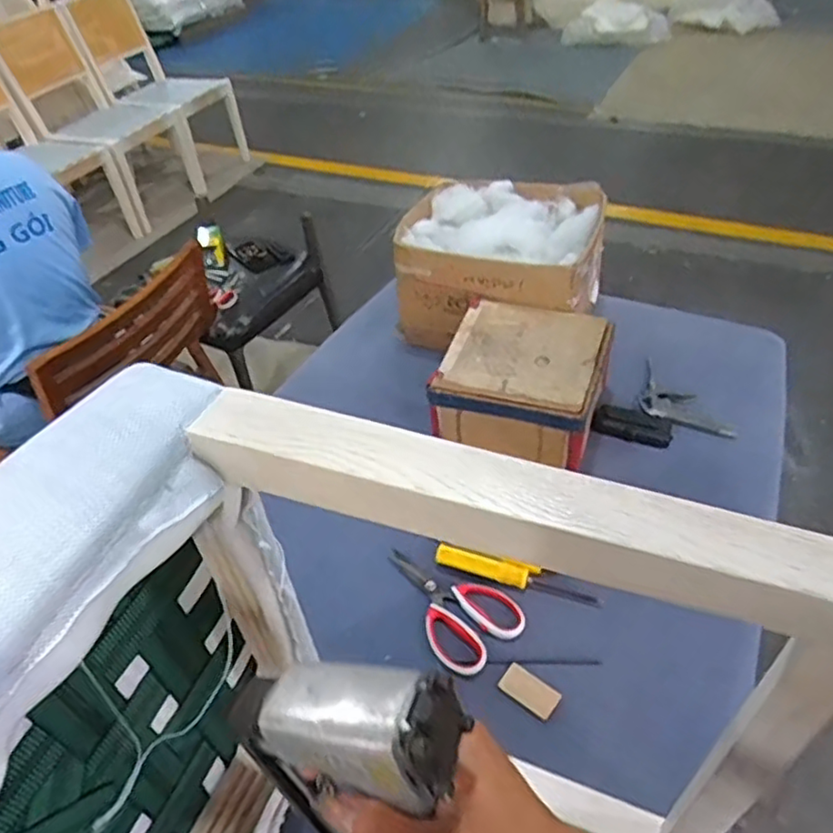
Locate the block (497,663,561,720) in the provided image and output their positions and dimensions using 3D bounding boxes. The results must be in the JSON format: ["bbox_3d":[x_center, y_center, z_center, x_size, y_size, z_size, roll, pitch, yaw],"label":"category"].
[{"bbox_3d":[0.122,0.296,0.717,0.061,0.004,0.033,31,68,22],"label":"block"}]

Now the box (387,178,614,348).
[{"bbox_3d":[0.142,-0.255,1.120,0.324,0.172,0.263,6,43,13],"label":"box"}]

